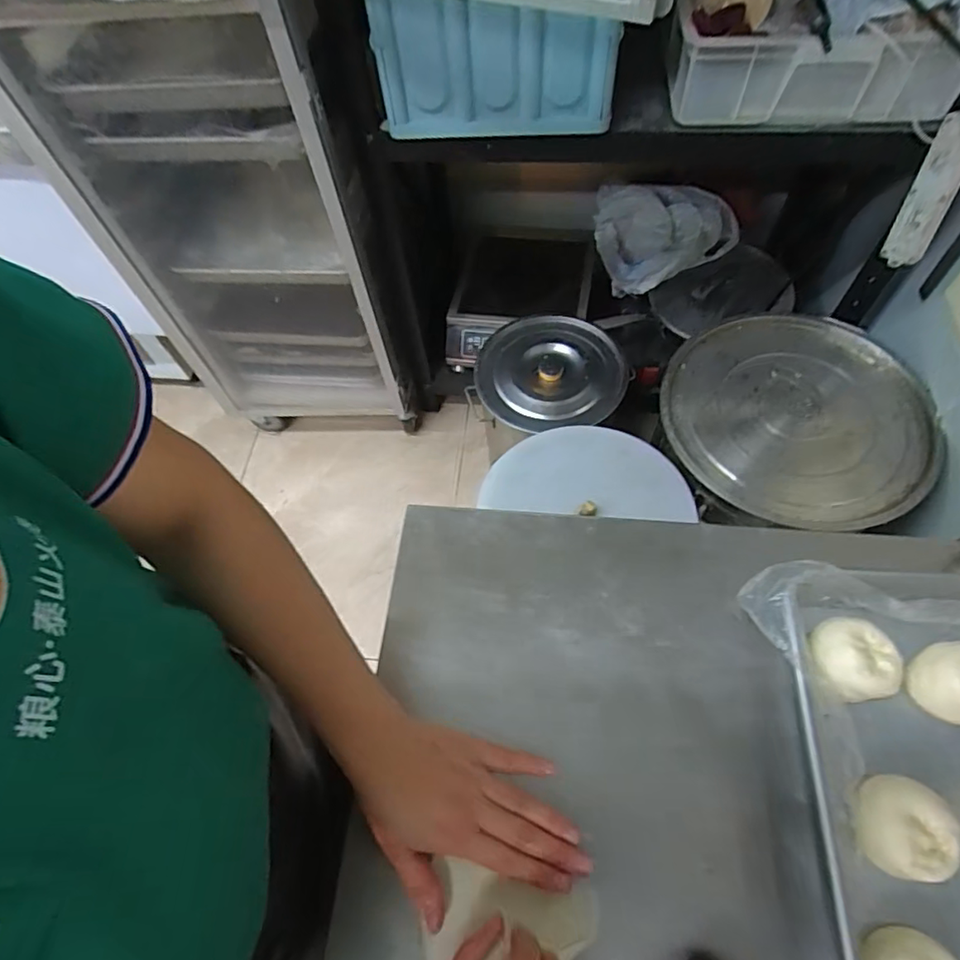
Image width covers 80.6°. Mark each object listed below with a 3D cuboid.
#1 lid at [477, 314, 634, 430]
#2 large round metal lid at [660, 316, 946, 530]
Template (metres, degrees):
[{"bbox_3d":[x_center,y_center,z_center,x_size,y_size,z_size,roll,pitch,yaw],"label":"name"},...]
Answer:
[{"bbox_3d":[0.145,-0.232,1.208,0.304,0.045,0.293,-2,61,3],"label":"lid"},{"bbox_3d":[0.578,-0.130,1.043,0.471,0.069,0.437,-2,61,3],"label":"large round metal lid"}]

